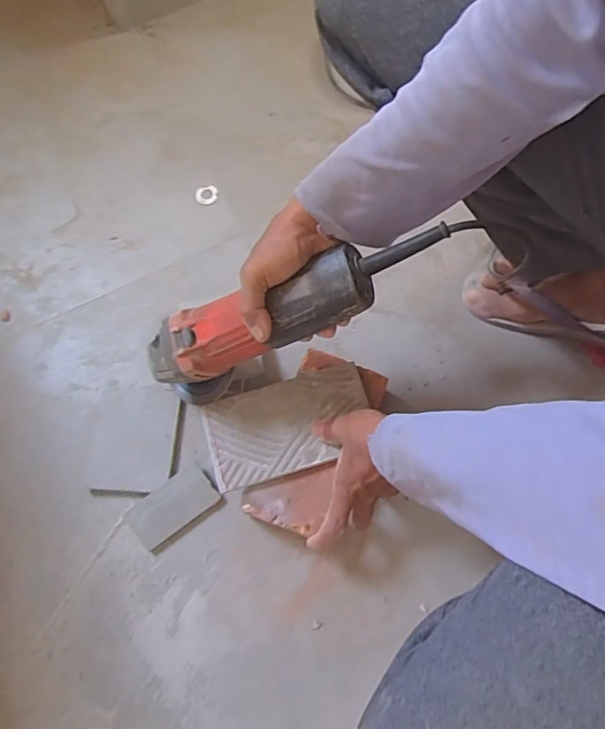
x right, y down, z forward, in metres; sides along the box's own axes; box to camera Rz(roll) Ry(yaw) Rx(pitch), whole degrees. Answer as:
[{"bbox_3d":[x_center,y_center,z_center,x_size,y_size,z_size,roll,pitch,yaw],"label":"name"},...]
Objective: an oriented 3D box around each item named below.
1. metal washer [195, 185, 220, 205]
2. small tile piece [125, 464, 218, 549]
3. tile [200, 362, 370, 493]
[{"bbox_3d":[-0.131,-0.232,0.707,0.032,0.004,0.029,-18,72,-4],"label":"metal washer"},{"bbox_3d":[-0.141,0.153,0.559,0.092,0.014,0.049,-35,74,-10],"label":"small tile piece"},{"bbox_3d":[-0.015,0.062,0.536,0.168,0.007,0.093,-16,72,-4],"label":"tile"}]

